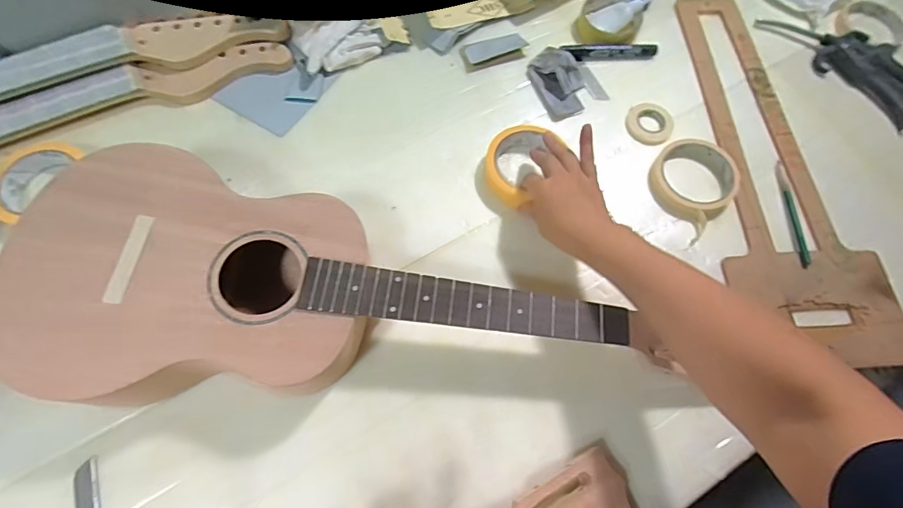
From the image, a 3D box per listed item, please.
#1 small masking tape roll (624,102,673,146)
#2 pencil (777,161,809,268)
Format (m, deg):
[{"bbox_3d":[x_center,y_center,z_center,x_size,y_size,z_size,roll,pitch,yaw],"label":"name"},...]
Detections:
[{"bbox_3d":[0.242,-0.158,0.564,0.055,0.012,0.051,1,68,-2],"label":"small masking tape roll"},{"bbox_3d":[0.386,-0.047,0.525,0.010,0.008,0.133,6,68,0],"label":"pencil"}]

